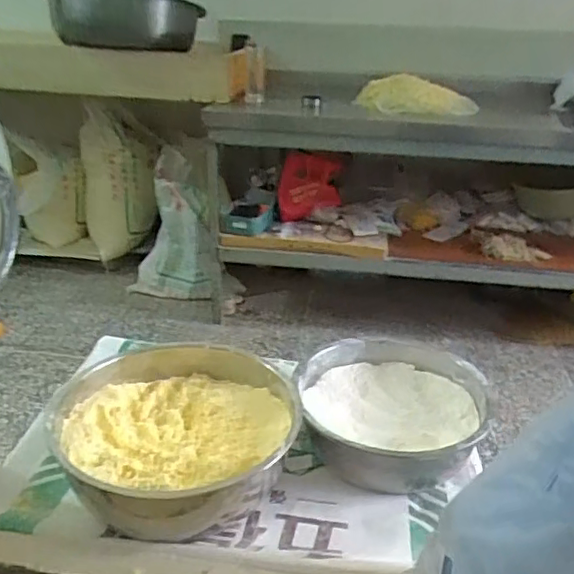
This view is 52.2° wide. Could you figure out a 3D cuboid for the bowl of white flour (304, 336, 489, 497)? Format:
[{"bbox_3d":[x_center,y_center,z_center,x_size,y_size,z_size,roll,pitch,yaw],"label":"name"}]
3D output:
[{"bbox_3d":[0.122,0.145,0.680,0.200,0.075,0.213,1,26,-1],"label":"bowl of white flour"}]

